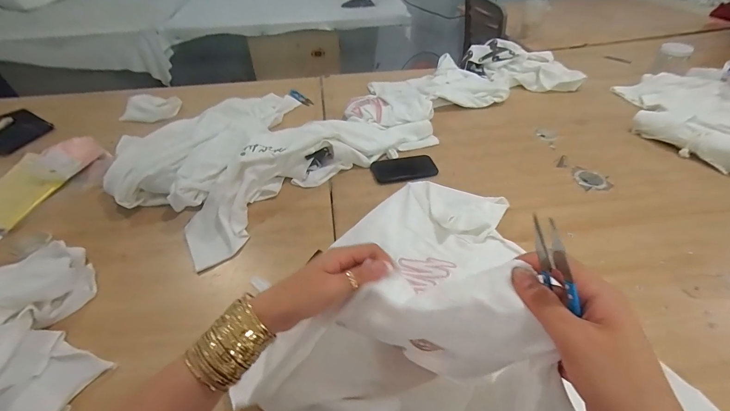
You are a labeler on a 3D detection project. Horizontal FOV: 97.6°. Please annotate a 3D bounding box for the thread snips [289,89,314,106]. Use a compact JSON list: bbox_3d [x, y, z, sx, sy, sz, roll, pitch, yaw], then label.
[{"bbox_3d":[-0.210,-0.346,1.032,0.038,0.016,0.110,-34,54,-29],"label":"thread snips"}]

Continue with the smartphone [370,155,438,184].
[{"bbox_3d":[0.095,-0.091,0.778,0.151,0.006,0.082,-7,45,-6],"label":"smartphone"}]

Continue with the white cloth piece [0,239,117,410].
[{"bbox_3d":[-0.504,0.184,0.473,0.164,0.077,0.312,-28,50,-24],"label":"white cloth piece"}]

